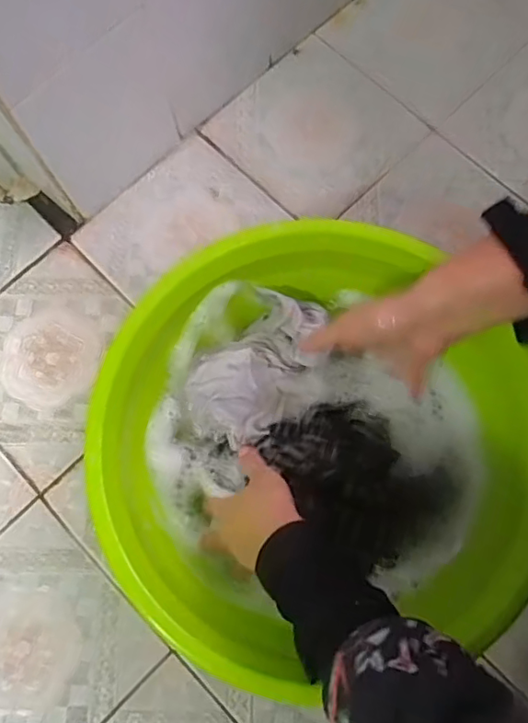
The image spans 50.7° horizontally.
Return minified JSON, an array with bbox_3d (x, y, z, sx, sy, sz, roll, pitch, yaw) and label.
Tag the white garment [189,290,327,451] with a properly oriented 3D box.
[{"bbox_3d":[-0.002,0.002,0.538,0.089,0.045,0.152,40,79,11],"label":"white garment"}]

